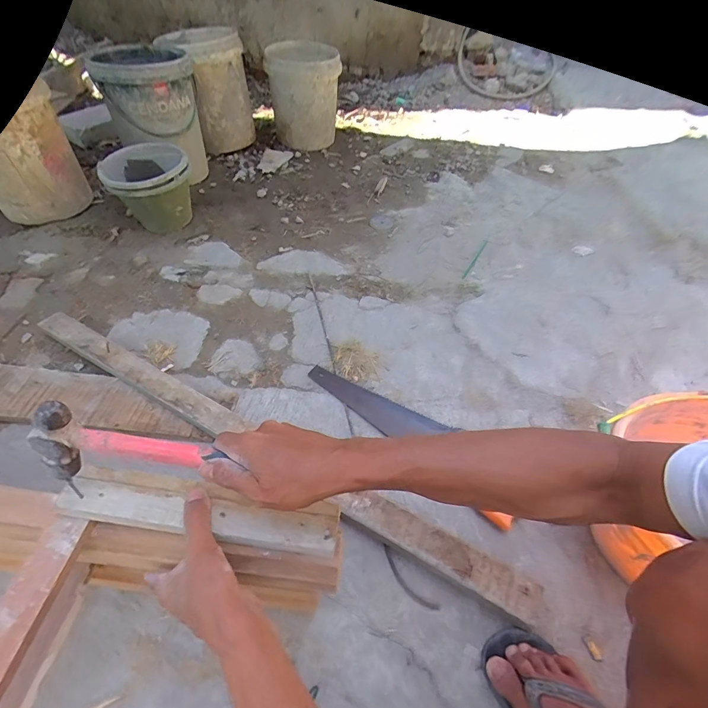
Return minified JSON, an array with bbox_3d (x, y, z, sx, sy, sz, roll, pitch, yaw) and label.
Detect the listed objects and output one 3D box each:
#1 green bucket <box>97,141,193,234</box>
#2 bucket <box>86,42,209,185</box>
[{"bbox_3d":[-0.602,-0.489,1.155,0.219,0.222,0.213,2,50,-2],"label":"green bucket"},{"bbox_3d":[-0.654,-0.779,1.294,0.277,0.364,0.273,0,50,-4],"label":"bucket"}]

